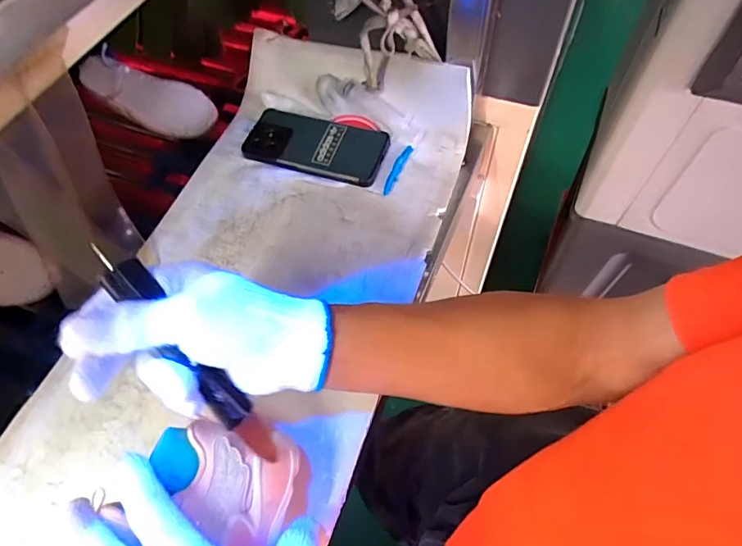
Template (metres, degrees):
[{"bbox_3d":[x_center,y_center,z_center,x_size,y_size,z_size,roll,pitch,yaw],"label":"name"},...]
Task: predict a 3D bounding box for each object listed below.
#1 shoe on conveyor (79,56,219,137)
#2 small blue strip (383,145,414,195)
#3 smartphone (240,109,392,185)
[{"bbox_3d":[-0.294,-0.229,0.624,0.169,0.057,0.075,13,62,9],"label":"shoe on conveyor"},{"bbox_3d":[0.030,-0.119,0.546,0.010,0.014,0.069,23,64,14],"label":"small blue strip"},{"bbox_3d":[-0.065,-0.153,0.556,0.160,0.010,0.081,17,66,10],"label":"smartphone"}]

